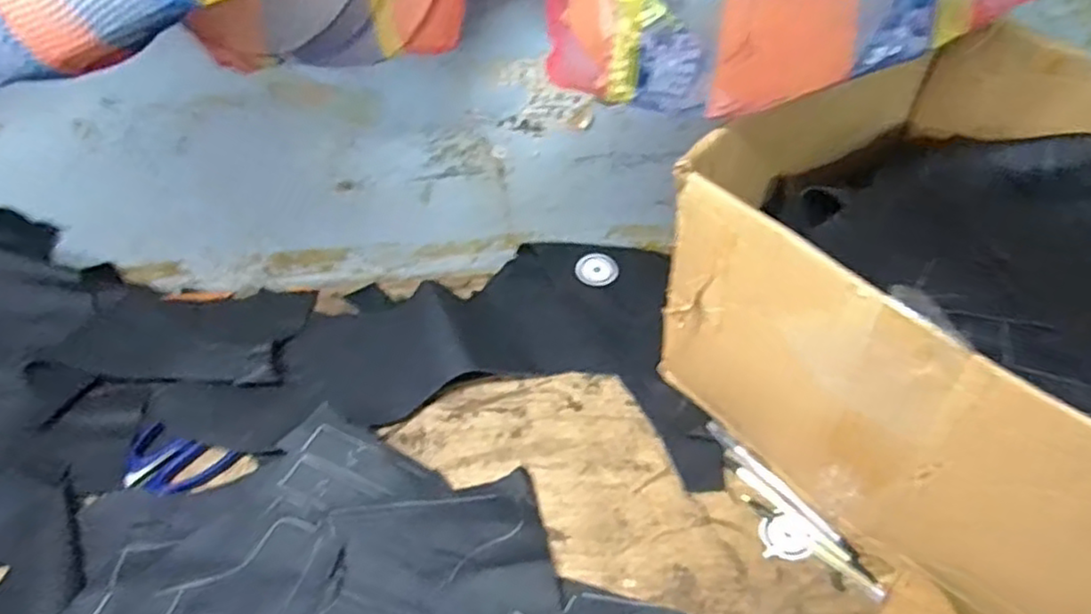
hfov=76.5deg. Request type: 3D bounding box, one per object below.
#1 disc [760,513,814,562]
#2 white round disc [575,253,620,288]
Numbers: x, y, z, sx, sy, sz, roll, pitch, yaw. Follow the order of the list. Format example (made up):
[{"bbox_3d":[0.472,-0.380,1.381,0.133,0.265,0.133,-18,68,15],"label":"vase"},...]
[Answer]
[{"bbox_3d":[0.183,0.174,0.524,0.038,0.004,0.036,-1,44,1],"label":"disc"},{"bbox_3d":[0.055,-0.039,0.726,0.045,0.010,0.042,-1,44,1],"label":"white round disc"}]

